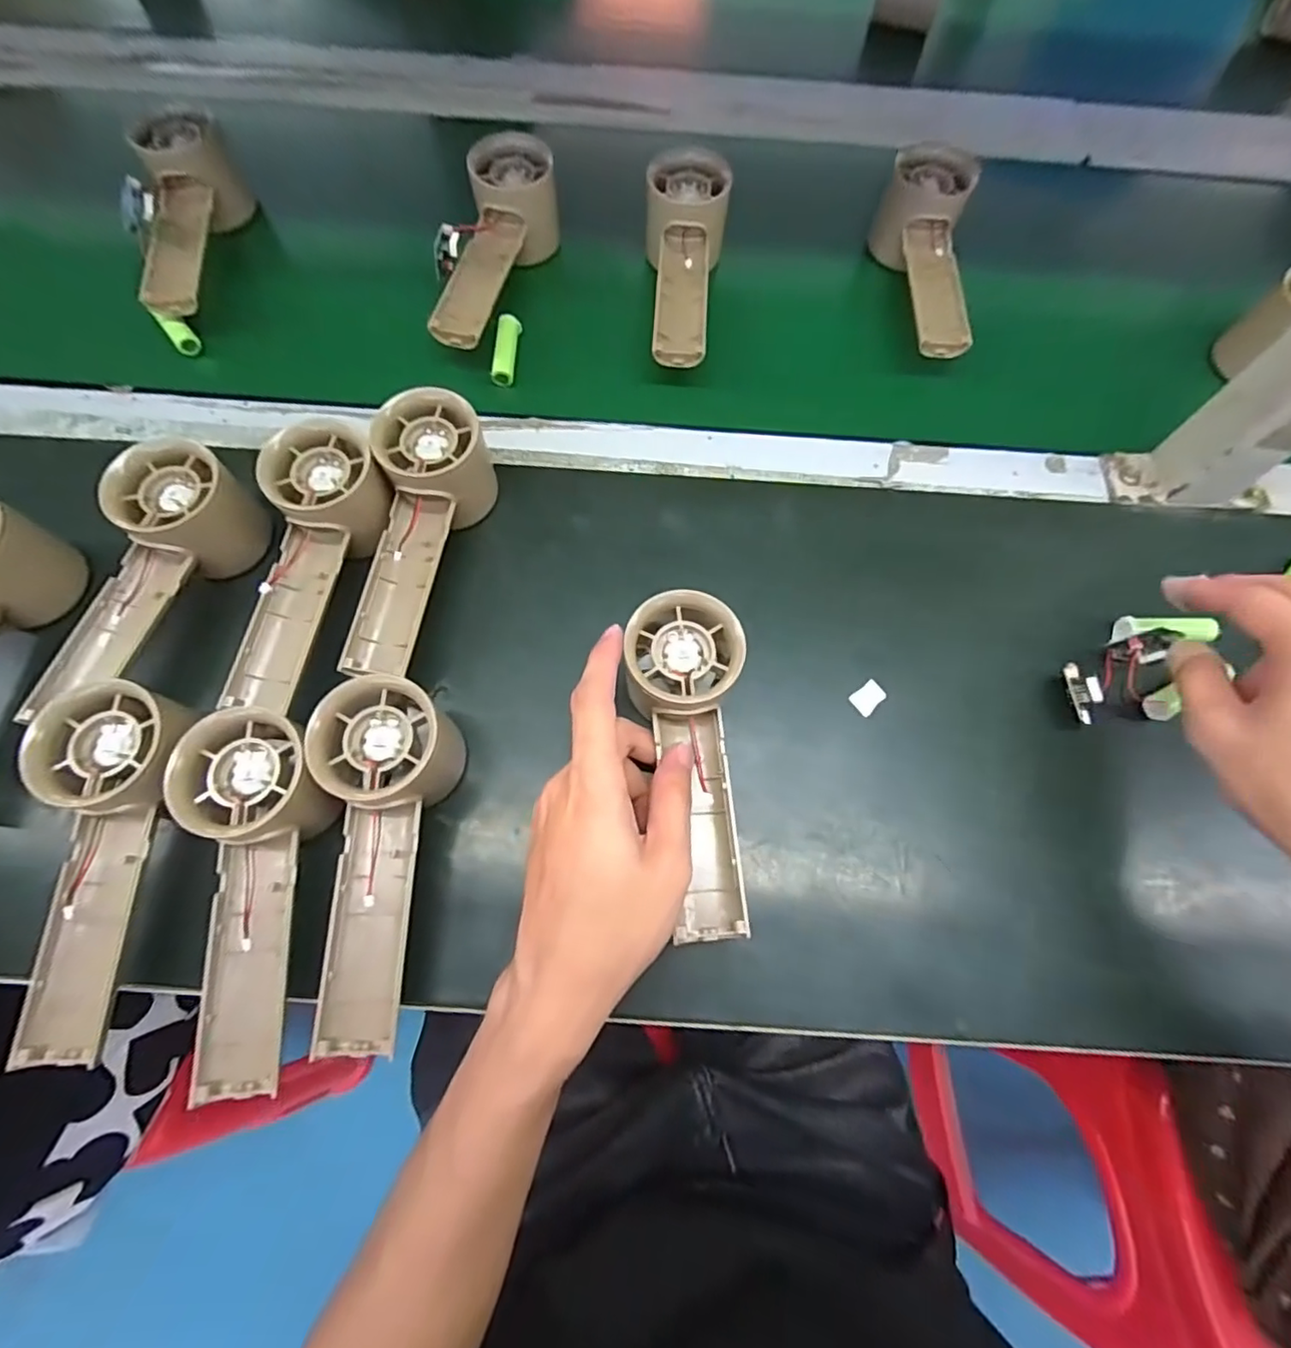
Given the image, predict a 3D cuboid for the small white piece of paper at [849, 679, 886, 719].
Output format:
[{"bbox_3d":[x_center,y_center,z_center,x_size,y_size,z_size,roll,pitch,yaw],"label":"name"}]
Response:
[{"bbox_3d":[0.124,0.013,0.332,0.019,0.004,0.014,-37,76,-12],"label":"small white piece of paper"}]

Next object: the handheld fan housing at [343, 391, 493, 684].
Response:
[{"bbox_3d":[-0.121,-0.070,0.327,0.053,0.060,0.148,4,72,0],"label":"handheld fan housing"}]

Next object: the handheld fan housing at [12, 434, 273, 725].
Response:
[{"bbox_3d":[-0.261,-0.045,0.315,0.052,0.059,0.146,21,72,5],"label":"handheld fan housing"}]

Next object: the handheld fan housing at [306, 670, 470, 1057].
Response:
[{"bbox_3d":[-0.125,0.083,0.276,0.051,0.059,0.155,4,72,0],"label":"handheld fan housing"}]

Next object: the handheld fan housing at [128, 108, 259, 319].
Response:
[{"bbox_3d":[-0.312,-0.316,0.414,0.052,0.041,0.158,-8,72,-4],"label":"handheld fan housing"}]

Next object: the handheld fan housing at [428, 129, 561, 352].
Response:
[{"bbox_3d":[-0.101,-0.285,0.411,0.053,0.058,0.150,11,72,2],"label":"handheld fan housing"}]

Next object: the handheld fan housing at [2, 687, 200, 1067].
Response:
[{"bbox_3d":[-0.247,0.084,0.266,0.062,0.040,0.160,7,89,1],"label":"handheld fan housing"}]

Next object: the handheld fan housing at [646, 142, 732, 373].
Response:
[{"bbox_3d":[0.021,-0.272,0.410,0.054,0.063,0.146,9,72,2],"label":"handheld fan housing"}]

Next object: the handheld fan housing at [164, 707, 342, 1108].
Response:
[{"bbox_3d":[-0.175,0.096,0.266,0.055,0.042,0.160,-1,84,-2],"label":"handheld fan housing"}]

